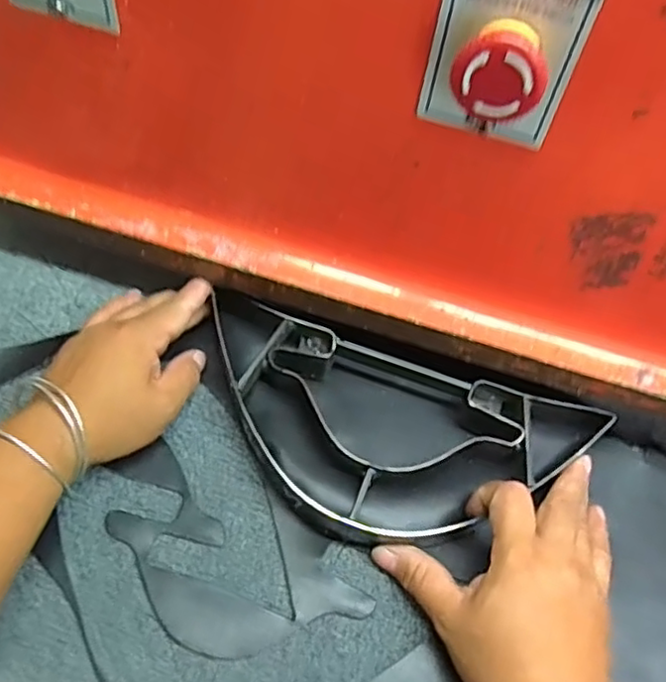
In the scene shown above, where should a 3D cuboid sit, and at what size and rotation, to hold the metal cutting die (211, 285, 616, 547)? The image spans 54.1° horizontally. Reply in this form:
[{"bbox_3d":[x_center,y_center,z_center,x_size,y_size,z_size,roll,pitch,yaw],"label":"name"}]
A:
[{"bbox_3d":[0.029,0.065,0.414,0.254,0.043,0.124,17,61,6],"label":"metal cutting die"}]

